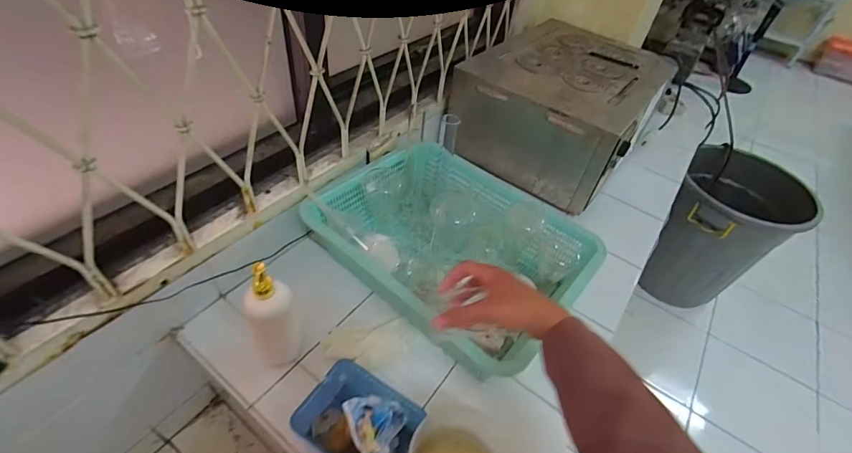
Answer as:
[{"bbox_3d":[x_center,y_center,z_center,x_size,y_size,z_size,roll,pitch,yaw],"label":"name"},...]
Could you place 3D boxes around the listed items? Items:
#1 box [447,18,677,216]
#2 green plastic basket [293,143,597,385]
[{"bbox_3d":[0.371,-0.350,1.113,0.414,0.207,0.585,27,49,19],"label":"box"},{"bbox_3d":[0.042,0.028,0.761,0.486,0.152,0.291,29,50,21],"label":"green plastic basket"}]

